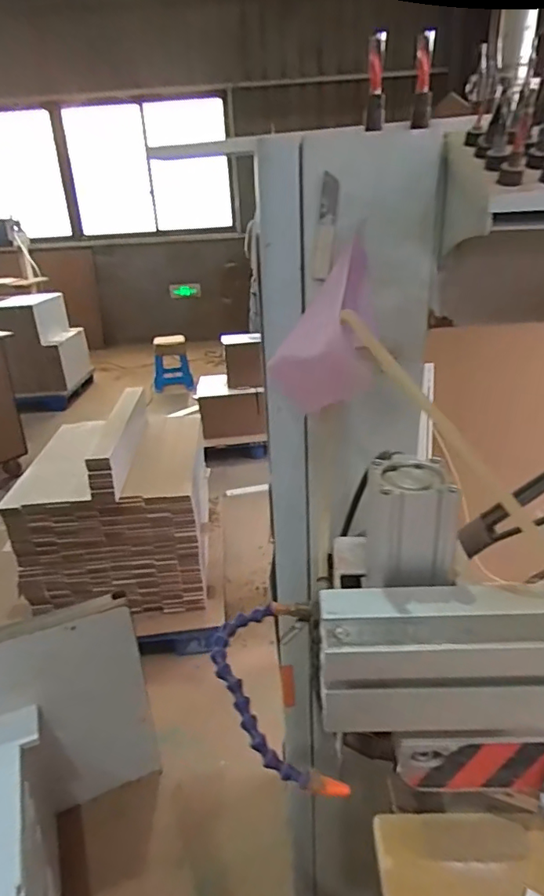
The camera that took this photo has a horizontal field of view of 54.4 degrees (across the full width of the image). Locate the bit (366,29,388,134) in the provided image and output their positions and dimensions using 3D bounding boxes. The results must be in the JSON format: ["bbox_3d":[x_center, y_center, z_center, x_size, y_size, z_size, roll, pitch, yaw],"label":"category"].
[{"bbox_3d":[0.110,-0.384,0.558,0.018,0.086,0.015,0,25,7],"label":"bit"}]

